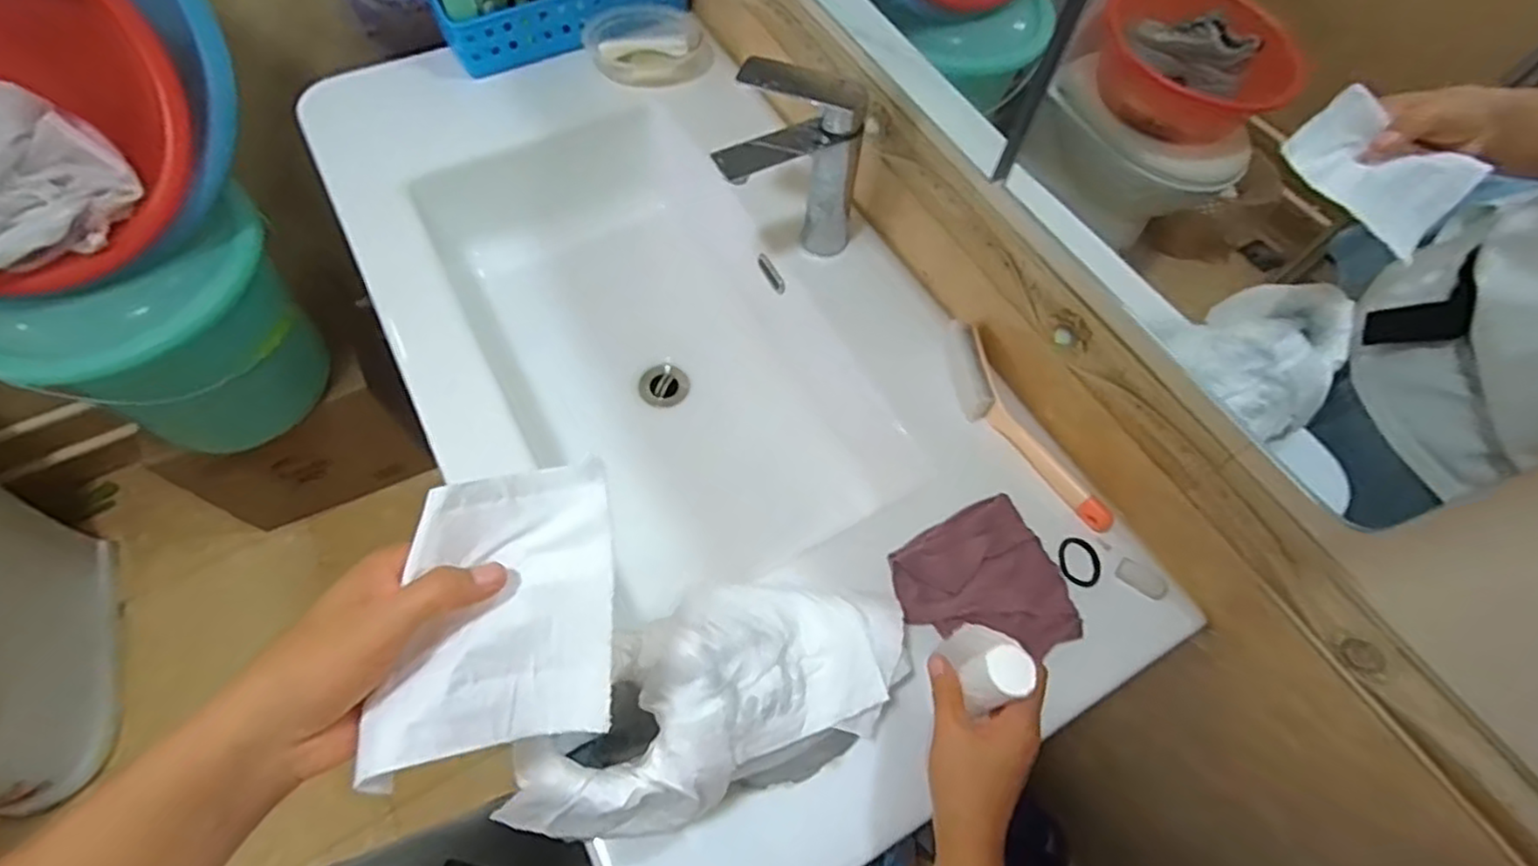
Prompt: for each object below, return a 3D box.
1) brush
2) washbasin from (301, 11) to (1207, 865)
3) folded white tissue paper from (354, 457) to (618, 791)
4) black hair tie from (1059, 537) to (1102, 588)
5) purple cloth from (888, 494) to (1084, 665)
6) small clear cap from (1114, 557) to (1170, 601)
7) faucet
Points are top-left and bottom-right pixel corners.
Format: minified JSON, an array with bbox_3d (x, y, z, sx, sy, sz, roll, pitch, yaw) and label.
[{"bbox_3d":[0.228,-0.005,0.646,0.035,0.037,0.226,-25,66,-16],"label":"brush"},{"bbox_3d":[-0.105,-0.041,0.840,0.507,0.339,0.977,-26,66,-16],"label":"washbasin"},{"bbox_3d":[-0.123,0.080,0.322,0.099,0.014,0.129,4,74,-24],"label":"folded white tissue paper"},{"bbox_3d":[0.268,0.111,0.603,0.035,0.006,0.044,-9,62,-8],"label":"black hair tie"},{"bbox_3d":[0.178,0.129,0.581,0.129,0.018,0.130,-22,65,-14],"label":"purple cloth"},{"bbox_3d":[0.316,0.125,0.592,0.040,0.006,0.021,39,66,17],"label":"small clear cap"},{"bbox_3d":[0.021,-0.242,0.684,0.126,0.187,0.105,12,61,3],"label":"faucet"}]

